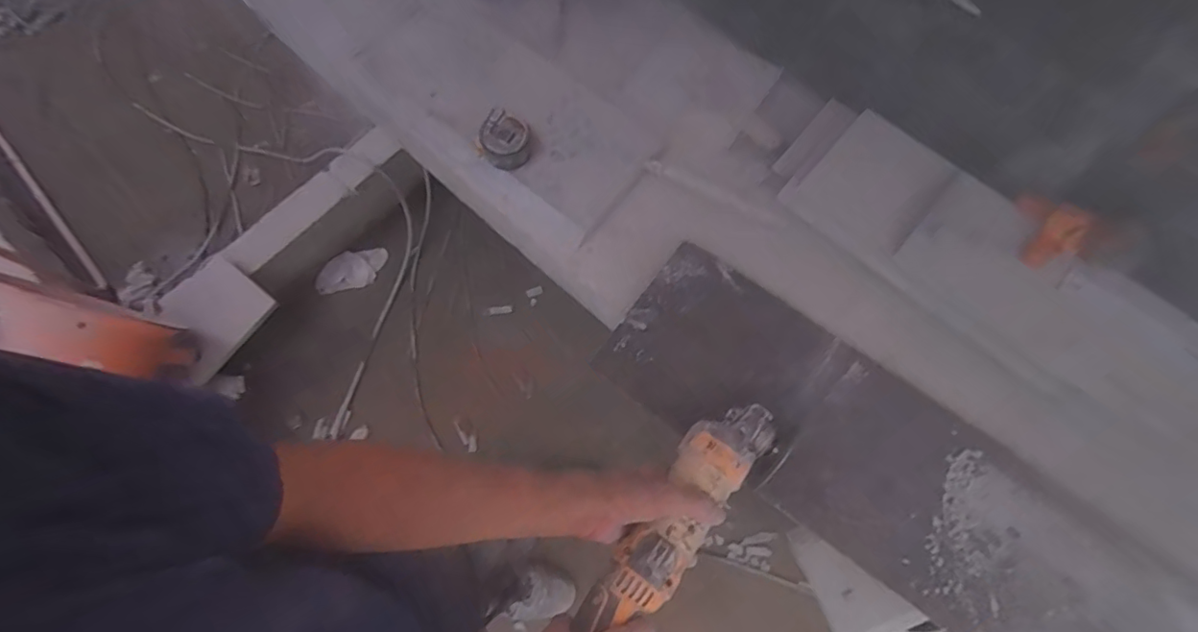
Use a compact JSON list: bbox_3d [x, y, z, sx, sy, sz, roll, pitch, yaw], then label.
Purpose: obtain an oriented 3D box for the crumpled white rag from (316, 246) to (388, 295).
[{"bbox_3d":[-0.671,-0.125,1.526,0.189,0.034,0.098,-18,118,-23],"label":"crumpled white rag"}]

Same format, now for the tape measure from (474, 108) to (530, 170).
[{"bbox_3d":[-0.127,-0.235,0.750,0.065,0.032,0.067,0,73,1],"label":"tape measure"}]

